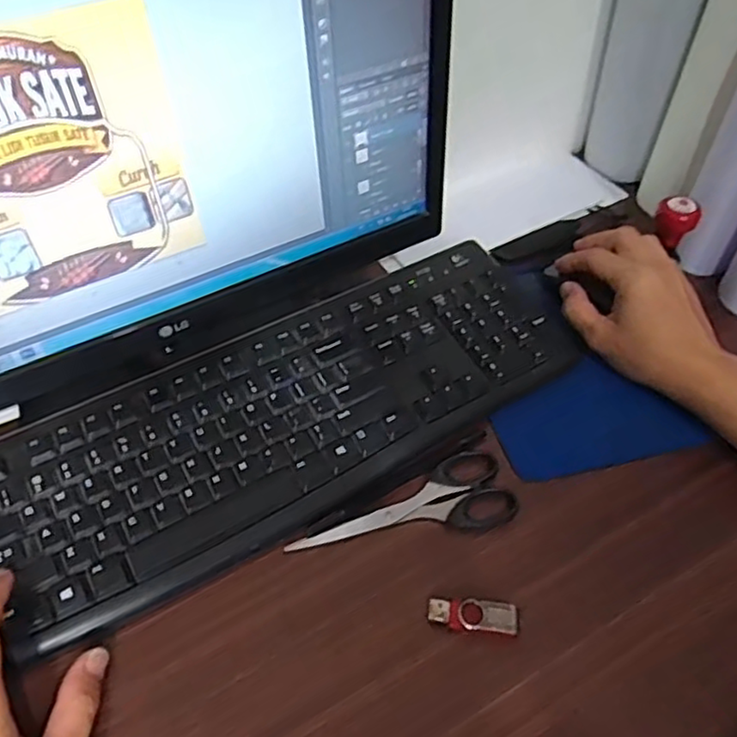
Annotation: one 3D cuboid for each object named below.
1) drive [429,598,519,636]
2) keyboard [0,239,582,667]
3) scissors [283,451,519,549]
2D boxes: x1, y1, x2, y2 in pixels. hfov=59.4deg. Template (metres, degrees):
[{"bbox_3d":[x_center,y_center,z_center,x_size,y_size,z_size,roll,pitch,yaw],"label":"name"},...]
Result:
[{"bbox_3d":[0.062,0.145,0.382,0.051,0.004,0.018,5,50,3],"label":"drive"},{"bbox_3d":[-0.053,0.030,0.469,0.428,0.028,0.152,-26,55,-20],"label":"keyboard"},{"bbox_3d":[0.024,0.096,0.430,0.147,0.009,0.055,-14,51,-12],"label":"scissors"}]

